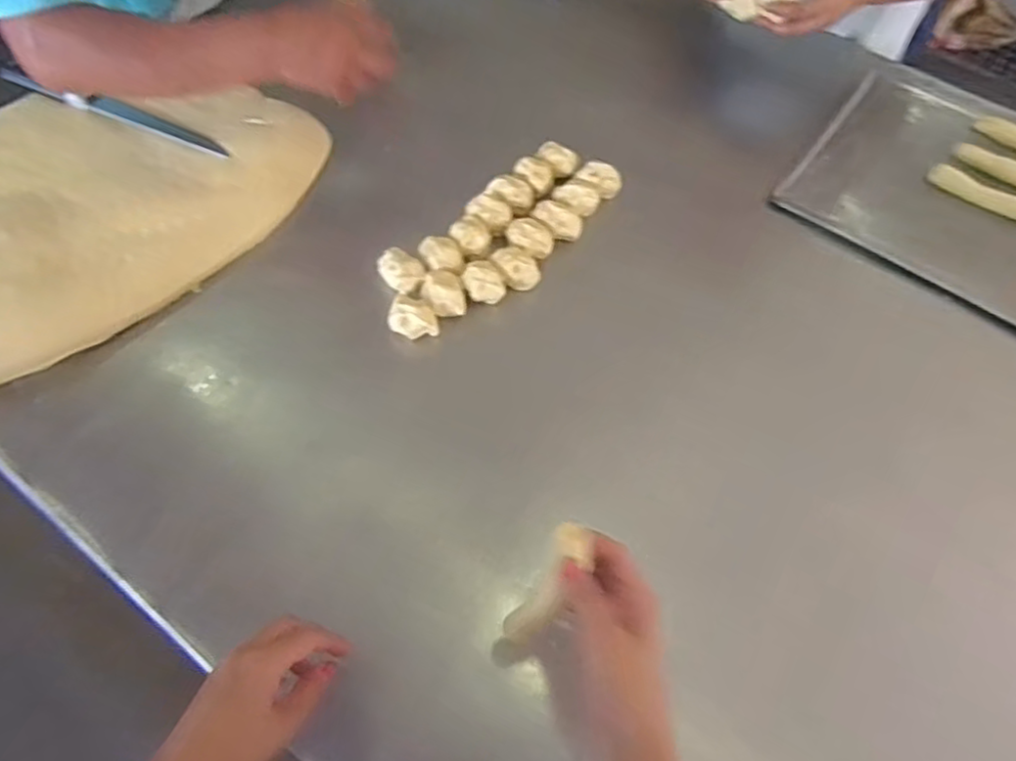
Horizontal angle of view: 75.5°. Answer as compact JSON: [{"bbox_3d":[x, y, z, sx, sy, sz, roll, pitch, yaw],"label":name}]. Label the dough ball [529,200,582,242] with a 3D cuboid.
[{"bbox_3d":[0.058,-0.196,0.784,0.066,0.026,0.049,33,65,15],"label":"dough ball"}]

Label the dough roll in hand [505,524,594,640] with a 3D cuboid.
[{"bbox_3d":[0.028,0.152,0.484,0.028,0.017,0.104,33,101,15],"label":"dough roll in hand"}]

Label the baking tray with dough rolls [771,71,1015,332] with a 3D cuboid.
[{"bbox_3d":[0.615,-0.232,0.828,0.440,0.031,0.328,34,65,15],"label":"baking tray with dough rolls"}]

